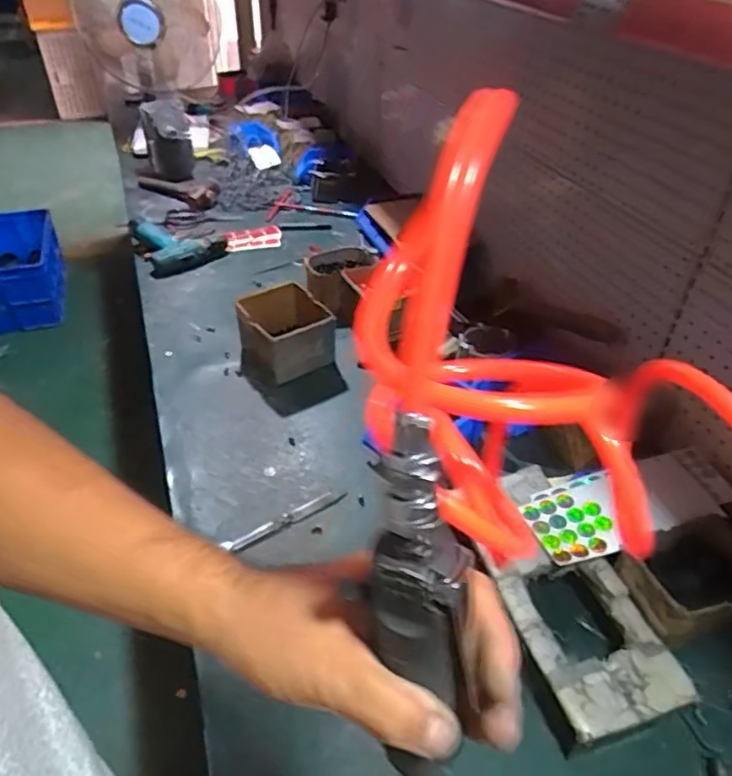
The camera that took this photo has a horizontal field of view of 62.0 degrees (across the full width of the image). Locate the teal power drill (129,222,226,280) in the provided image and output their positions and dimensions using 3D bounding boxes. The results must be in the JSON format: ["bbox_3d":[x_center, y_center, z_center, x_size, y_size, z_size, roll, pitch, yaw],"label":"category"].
[{"bbox_3d":[-0.455,-0.360,1.482,0.201,0.062,0.235,-20,44,-20],"label":"teal power drill"}]

